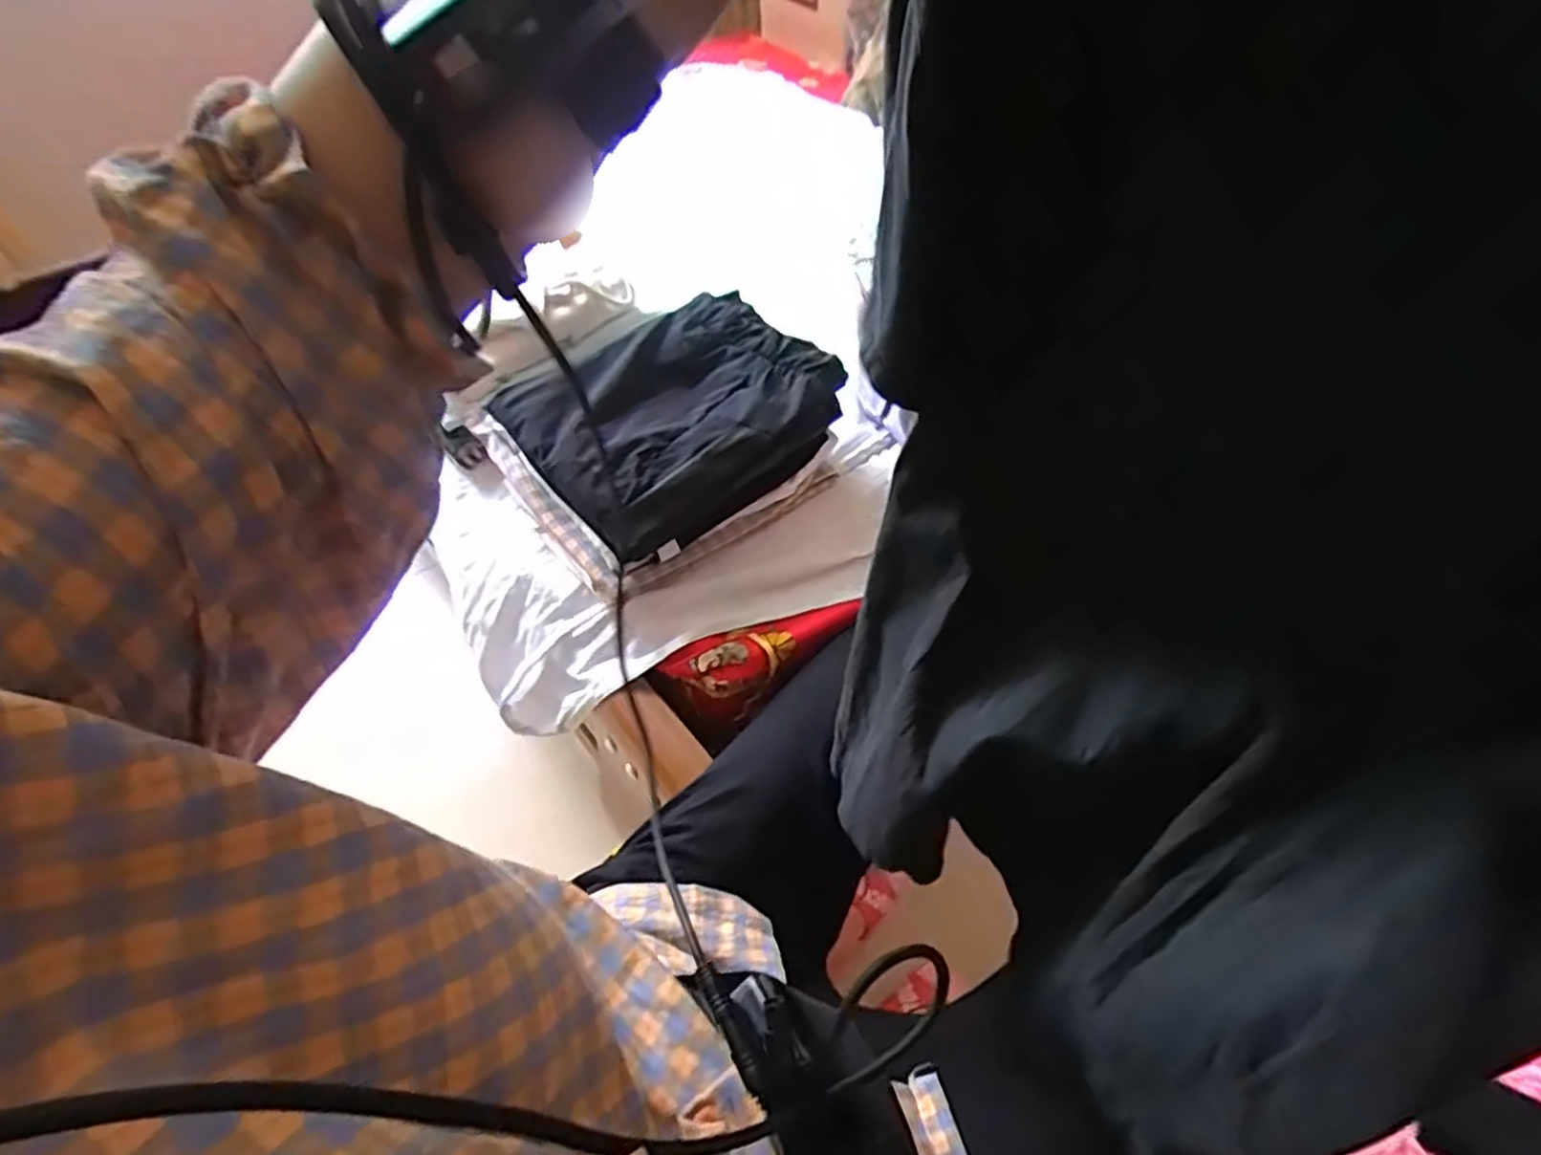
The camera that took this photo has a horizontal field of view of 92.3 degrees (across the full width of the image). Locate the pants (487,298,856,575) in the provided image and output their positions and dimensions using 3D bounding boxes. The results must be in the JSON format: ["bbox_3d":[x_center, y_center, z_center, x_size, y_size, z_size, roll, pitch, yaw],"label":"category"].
[{"bbox_3d":[-0.087,-0.165,0.745,0.306,0.096,0.211,-37,60,-28],"label":"pants"}]

